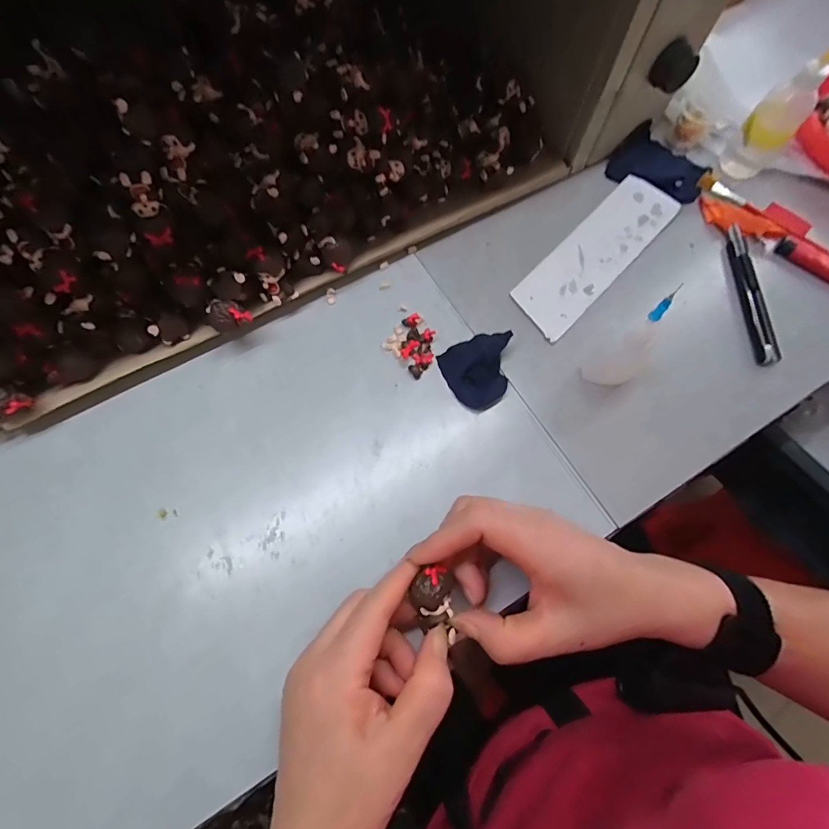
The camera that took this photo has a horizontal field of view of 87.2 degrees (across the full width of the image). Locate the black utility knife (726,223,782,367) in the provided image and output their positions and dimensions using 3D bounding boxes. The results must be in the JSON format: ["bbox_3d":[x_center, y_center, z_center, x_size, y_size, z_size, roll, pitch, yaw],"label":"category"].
[{"bbox_3d":[0.280,-0.105,0.363,0.016,0.008,0.139,5,70,-1],"label":"black utility knife"}]

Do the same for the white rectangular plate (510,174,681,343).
[{"bbox_3d":[0.154,-0.138,0.370,0.055,0.006,0.181,42,75,12],"label":"white rectangular plate"}]

